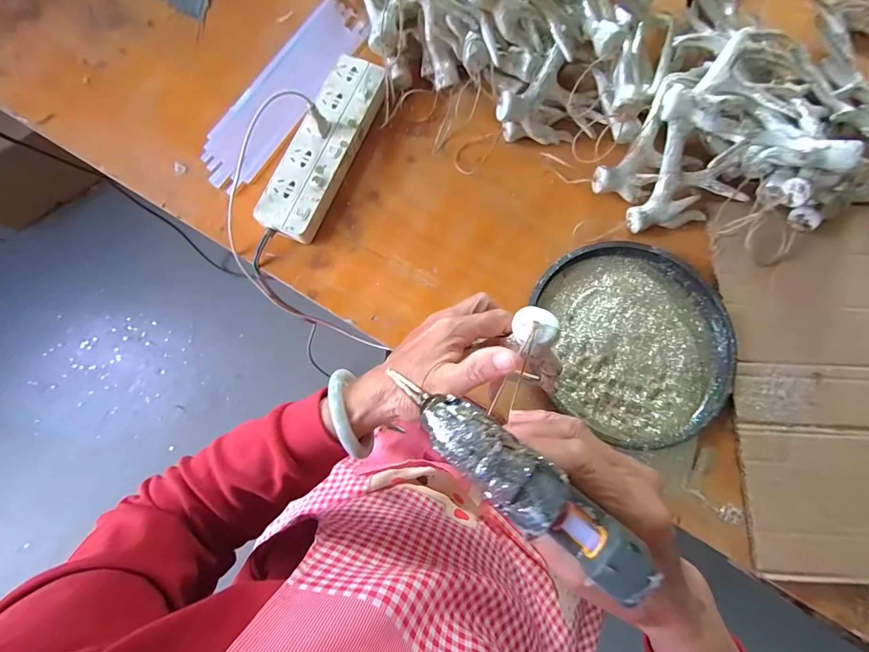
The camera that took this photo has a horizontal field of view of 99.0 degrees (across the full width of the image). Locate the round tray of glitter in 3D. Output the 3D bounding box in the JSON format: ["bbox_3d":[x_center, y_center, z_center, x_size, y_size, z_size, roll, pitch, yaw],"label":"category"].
[{"bbox_3d":[0.231,0.015,0.428,0.206,0.025,0.224,-8,78,-3],"label":"round tray of glitter"}]

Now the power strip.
[{"bbox_3d":[-0.136,-0.225,0.467,0.076,0.034,0.255,20,78,3],"label":"power strip"}]

